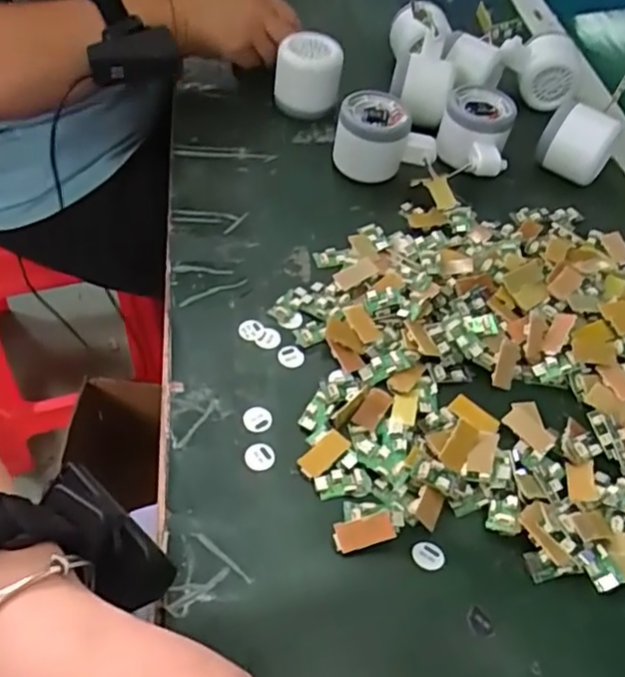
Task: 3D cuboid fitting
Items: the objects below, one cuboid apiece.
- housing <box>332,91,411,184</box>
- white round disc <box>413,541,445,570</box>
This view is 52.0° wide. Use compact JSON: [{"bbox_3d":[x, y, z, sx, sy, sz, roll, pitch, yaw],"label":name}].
[{"bbox_3d":[0.051,-0.177,0.548,0.059,0.051,0.060,8,52,1],"label":"housing"},{"bbox_3d":[0.062,0.114,0.340,0.017,0.004,0.016,3,52,-3],"label":"white round disc"}]

